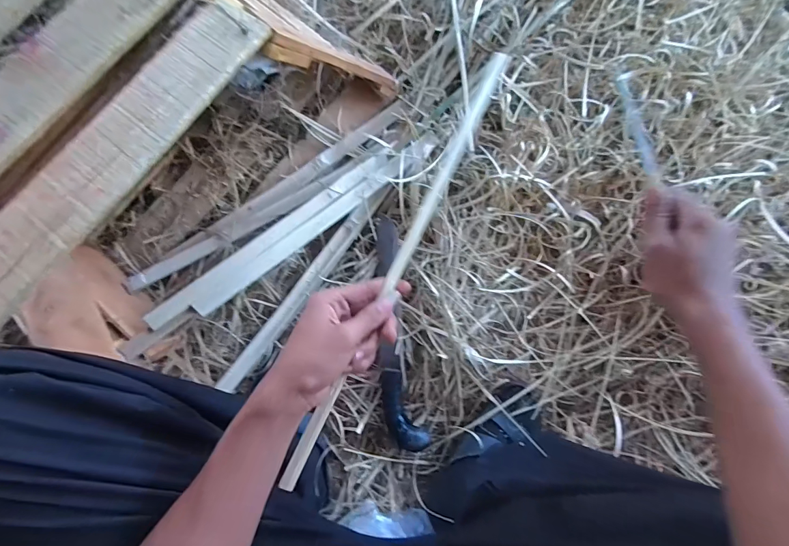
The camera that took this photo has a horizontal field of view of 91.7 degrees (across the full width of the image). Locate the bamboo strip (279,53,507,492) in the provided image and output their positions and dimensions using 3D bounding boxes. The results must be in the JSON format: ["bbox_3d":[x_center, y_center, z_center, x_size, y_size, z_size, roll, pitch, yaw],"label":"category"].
[{"bbox_3d":[0.011,-0.024,0.375,0.017,0.006,0.475,26,79,6],"label":"bamboo strip"}]

